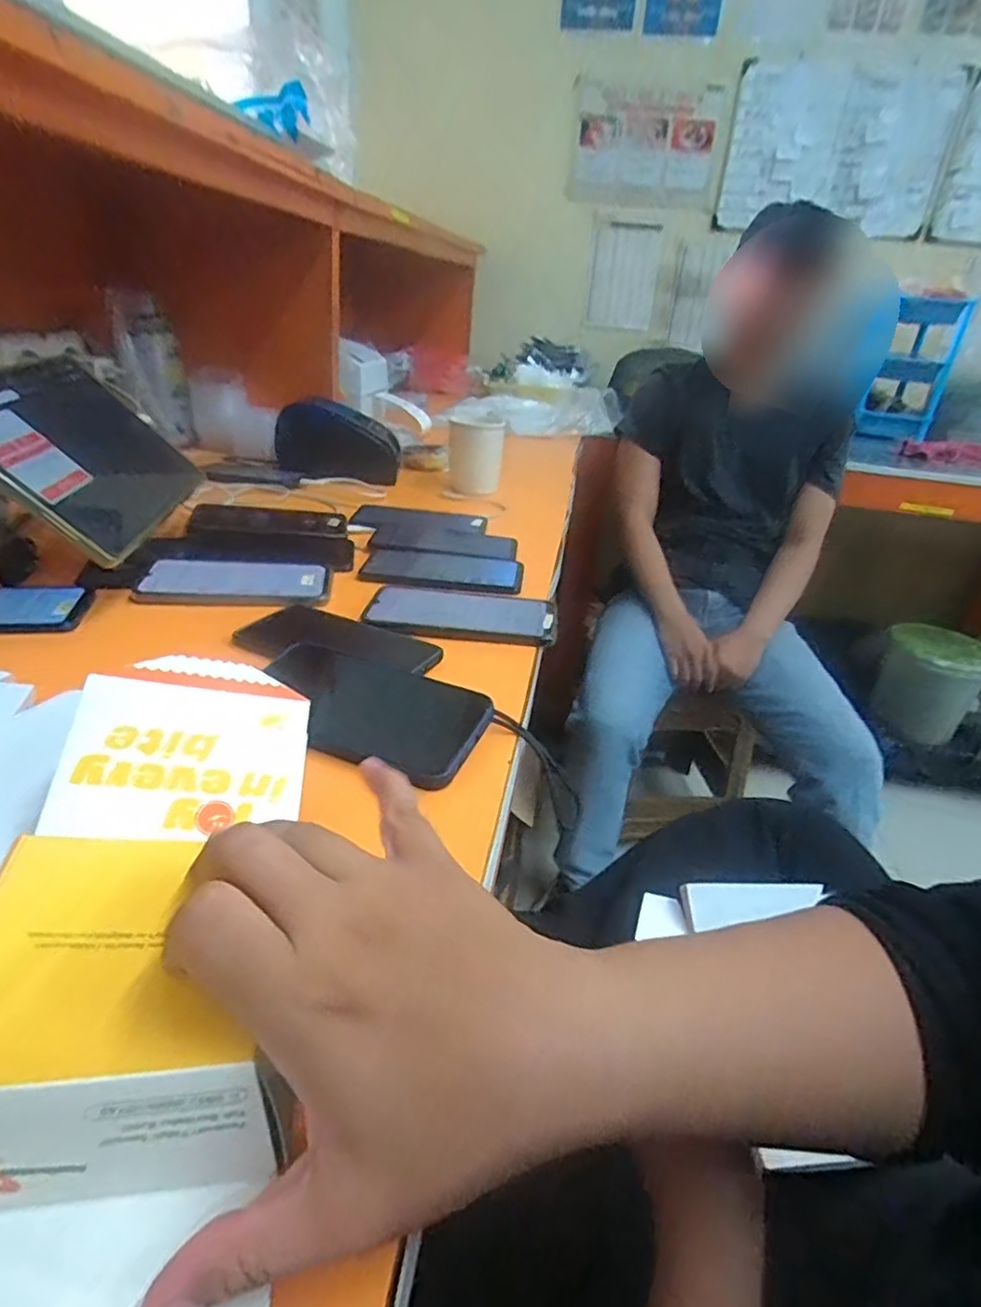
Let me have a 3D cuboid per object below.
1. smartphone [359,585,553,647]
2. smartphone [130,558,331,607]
[{"bbox_3d":[-0.026,-0.035,0.587,0.168,0.013,0.086,9,29,6],"label":"smartphone"},{"bbox_3d":[-0.238,-0.068,0.612,0.166,0.013,0.079,1,29,-8],"label":"smartphone"}]

